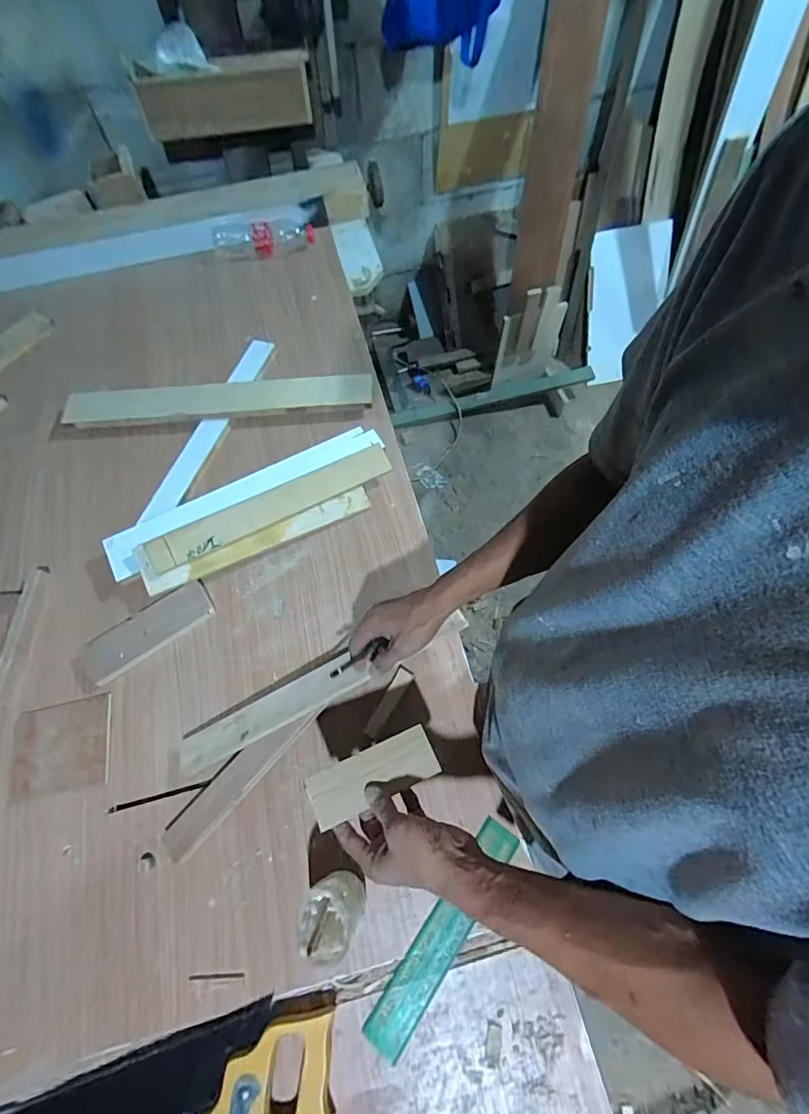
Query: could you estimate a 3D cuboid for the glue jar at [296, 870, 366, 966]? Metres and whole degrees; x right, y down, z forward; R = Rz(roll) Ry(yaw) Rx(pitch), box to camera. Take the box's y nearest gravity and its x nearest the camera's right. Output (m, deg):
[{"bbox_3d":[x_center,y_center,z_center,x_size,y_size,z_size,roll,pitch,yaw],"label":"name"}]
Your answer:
[{"bbox_3d":[-0.077,0.384,0.509,0.063,0.112,0.063,-1,64,1],"label":"glue jar"}]

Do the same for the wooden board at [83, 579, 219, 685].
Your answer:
[{"bbox_3d":[-0.380,0.107,0.695,0.187,0.018,0.067,-32,68,-13],"label":"wooden board"}]

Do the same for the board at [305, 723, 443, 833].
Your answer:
[{"bbox_3d":[-0.033,0.232,0.499,0.135,0.007,0.054,-20,65,-14],"label":"board"}]

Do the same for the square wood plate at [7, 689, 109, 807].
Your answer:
[{"bbox_3d":[-0.475,0.260,0.640,0.128,0.014,0.117,-12,65,-4],"label":"square wood plate"}]

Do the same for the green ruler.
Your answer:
[{"bbox_3d":[0.048,0.431,0.540,0.046,0.008,0.254,33,72,19],"label":"green ruler"}]

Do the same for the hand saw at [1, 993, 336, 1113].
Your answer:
[{"bbox_3d":[-0.273,0.555,0.484,0.393,0.022,0.103,-8,64,-2],"label":"hand saw"}]

